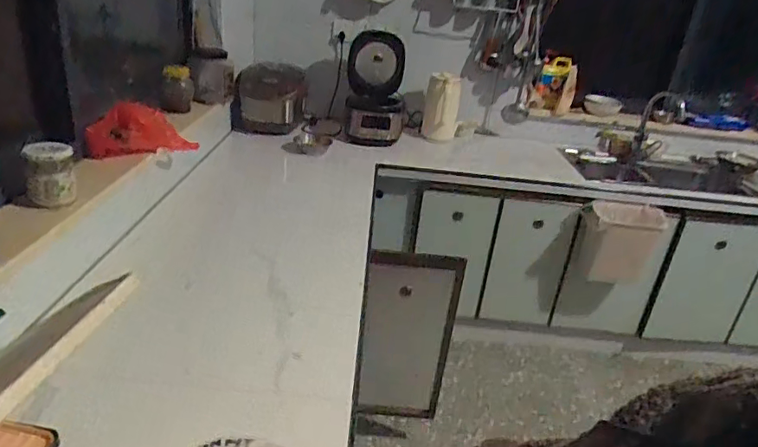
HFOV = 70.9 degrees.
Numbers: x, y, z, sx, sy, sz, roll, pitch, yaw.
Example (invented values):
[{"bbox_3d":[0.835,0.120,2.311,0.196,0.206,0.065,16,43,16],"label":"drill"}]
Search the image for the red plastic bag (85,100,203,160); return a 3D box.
[{"bbox_3d":[-0.590,-0.236,1.354,0.300,0.134,0.089,-17,34,-40],"label":"red plastic bag"}]

